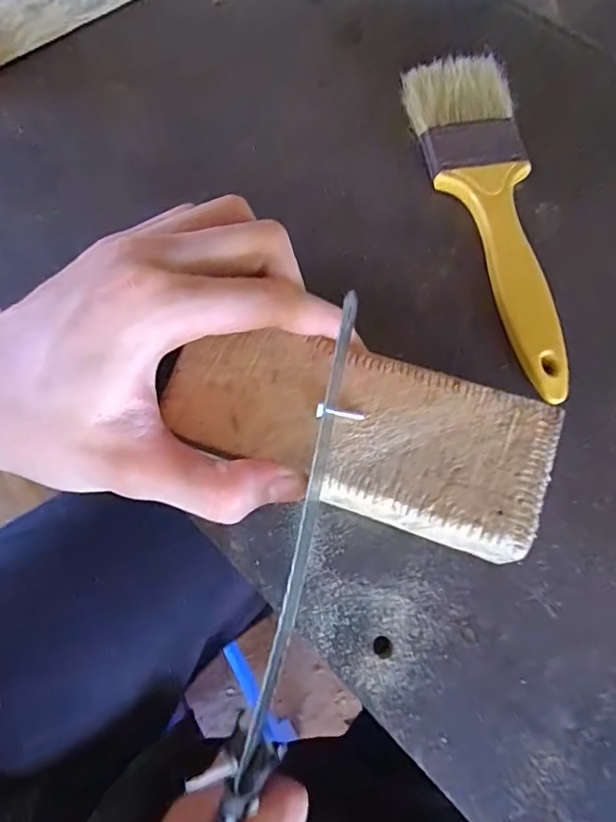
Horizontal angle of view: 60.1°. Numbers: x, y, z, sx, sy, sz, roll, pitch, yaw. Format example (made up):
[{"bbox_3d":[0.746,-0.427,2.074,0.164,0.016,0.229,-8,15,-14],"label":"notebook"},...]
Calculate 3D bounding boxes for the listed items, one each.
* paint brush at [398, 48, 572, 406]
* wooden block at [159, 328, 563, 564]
[{"bbox_3d":[0.088,-0.089,0.241,0.045,0.022,0.175,-12,70,-5],"label":"paint brush"},{"bbox_3d":[0.016,0.009,0.197,0.132,0.026,0.055,17,70,6],"label":"wooden block"}]

